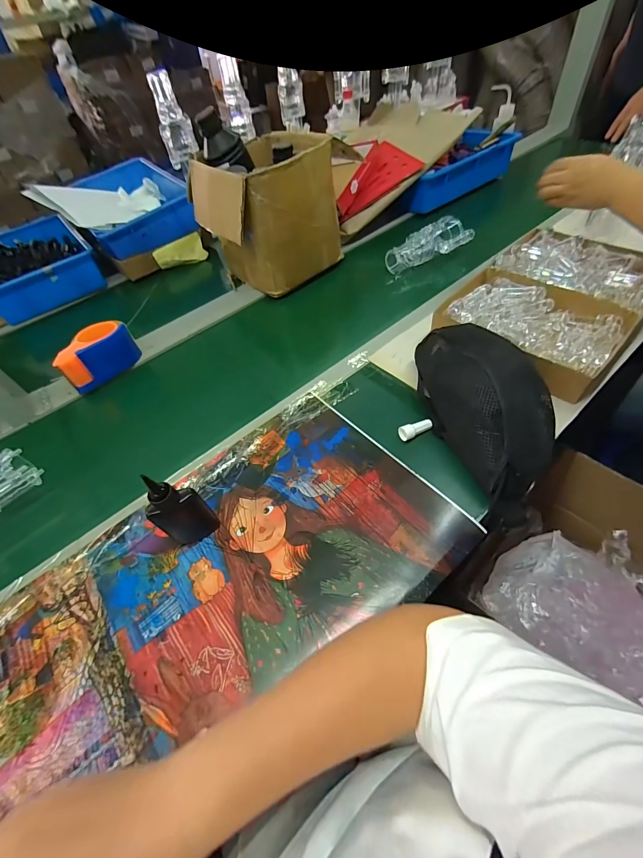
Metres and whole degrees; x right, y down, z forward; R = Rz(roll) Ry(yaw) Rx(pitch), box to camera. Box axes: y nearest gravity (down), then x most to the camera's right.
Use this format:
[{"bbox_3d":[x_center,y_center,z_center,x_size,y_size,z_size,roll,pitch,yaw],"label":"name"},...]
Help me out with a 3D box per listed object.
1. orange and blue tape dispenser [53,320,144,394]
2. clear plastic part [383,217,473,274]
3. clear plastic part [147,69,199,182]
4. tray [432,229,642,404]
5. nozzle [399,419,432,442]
[{"bbox_3d":[-0.434,-0.147,0.662,0.078,0.076,0.142,31,62,27],"label":"orange and blue tape dispenser"},{"bbox_3d":[0.242,-0.411,0.778,0.188,0.051,0.078,-28,54,-13],"label":"clear plastic part"},{"bbox_3d":[-0.408,-0.848,0.963,0.080,0.218,0.046,-8,39,0],"label":"clear plastic part"},{"bbox_3d":[0.407,-0.241,0.602,0.277,0.043,0.393,39,70,23],"label":"tray"},{"bbox_3d":[0.140,0.000,0.501,0.051,0.016,0.020,-19,52,-7],"label":"nozzle"}]

